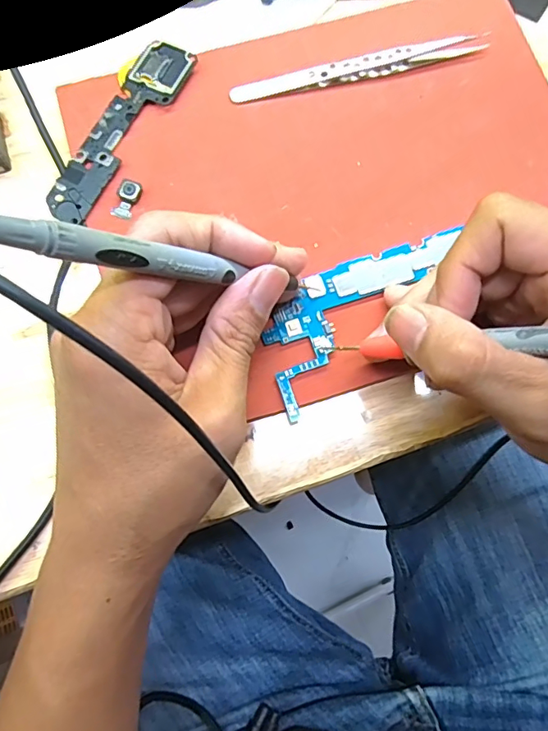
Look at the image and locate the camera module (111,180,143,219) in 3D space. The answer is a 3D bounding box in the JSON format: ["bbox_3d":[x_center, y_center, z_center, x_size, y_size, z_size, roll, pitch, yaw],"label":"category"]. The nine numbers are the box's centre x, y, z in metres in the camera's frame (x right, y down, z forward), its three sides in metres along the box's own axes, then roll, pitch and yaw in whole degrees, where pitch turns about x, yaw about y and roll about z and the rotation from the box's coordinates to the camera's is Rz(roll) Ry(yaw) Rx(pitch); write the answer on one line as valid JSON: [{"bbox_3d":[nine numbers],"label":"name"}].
[{"bbox_3d":[-0.071,-0.082,0.243,0.011,0.004,0.020,17,78,4],"label":"camera module"}]

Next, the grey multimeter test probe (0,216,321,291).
[{"bbox_3d":[-0.029,-0.033,0.168,0.007,0.156,0.008,-27,75,35],"label":"grey multimeter test probe"}]

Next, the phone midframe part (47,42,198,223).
[{"bbox_3d":[-0.078,-0.118,0.253,0.026,0.005,0.107,30,79,7],"label":"phone midframe part"}]

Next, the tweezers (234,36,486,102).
[{"bbox_3d":[0.043,-0.154,0.259,0.131,0.009,0.009,-13,78,-3],"label":"tweezers"}]

